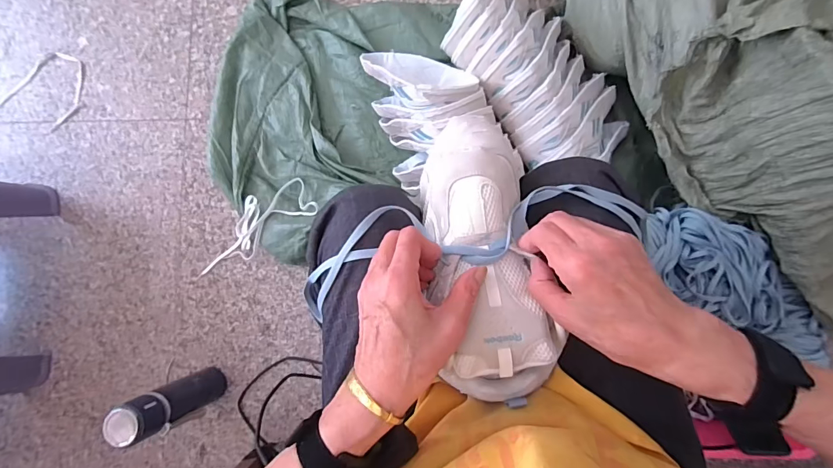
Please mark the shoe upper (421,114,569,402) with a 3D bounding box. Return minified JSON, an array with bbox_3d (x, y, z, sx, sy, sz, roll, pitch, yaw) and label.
[{"bbox_3d":[0.058,0.013,0.371,0.098,0.060,0.262,-9,77,3],"label":"shoe upper"}]

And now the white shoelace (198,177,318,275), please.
[{"bbox_3d":[-0.335,-0.012,0.828,0.275,0.037,0.097,-34,83,0],"label":"white shoelace"}]

